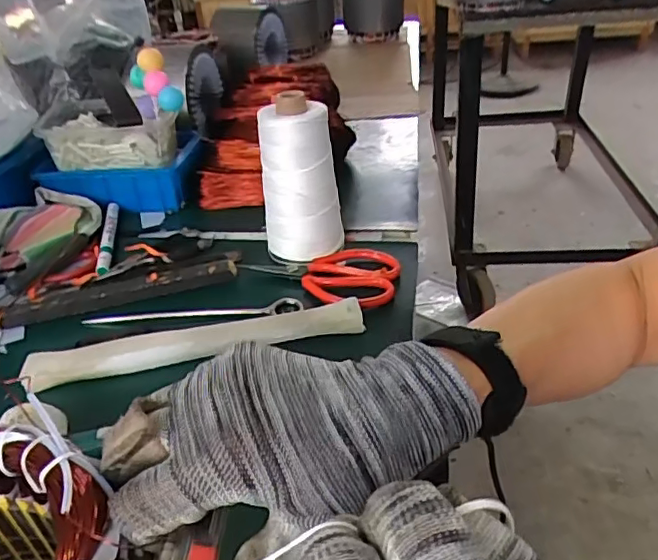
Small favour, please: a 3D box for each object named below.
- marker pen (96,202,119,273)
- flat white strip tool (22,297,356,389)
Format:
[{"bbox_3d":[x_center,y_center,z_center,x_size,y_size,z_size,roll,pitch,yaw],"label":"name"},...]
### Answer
[{"bbox_3d":[-0.264,-0.054,0.678,0.016,0.014,0.135,-11,34,-7],"label":"marker pen"},{"bbox_3d":[-0.117,0.055,0.513,0.299,0.015,0.031,-11,34,-6],"label":"flat white strip tool"}]

